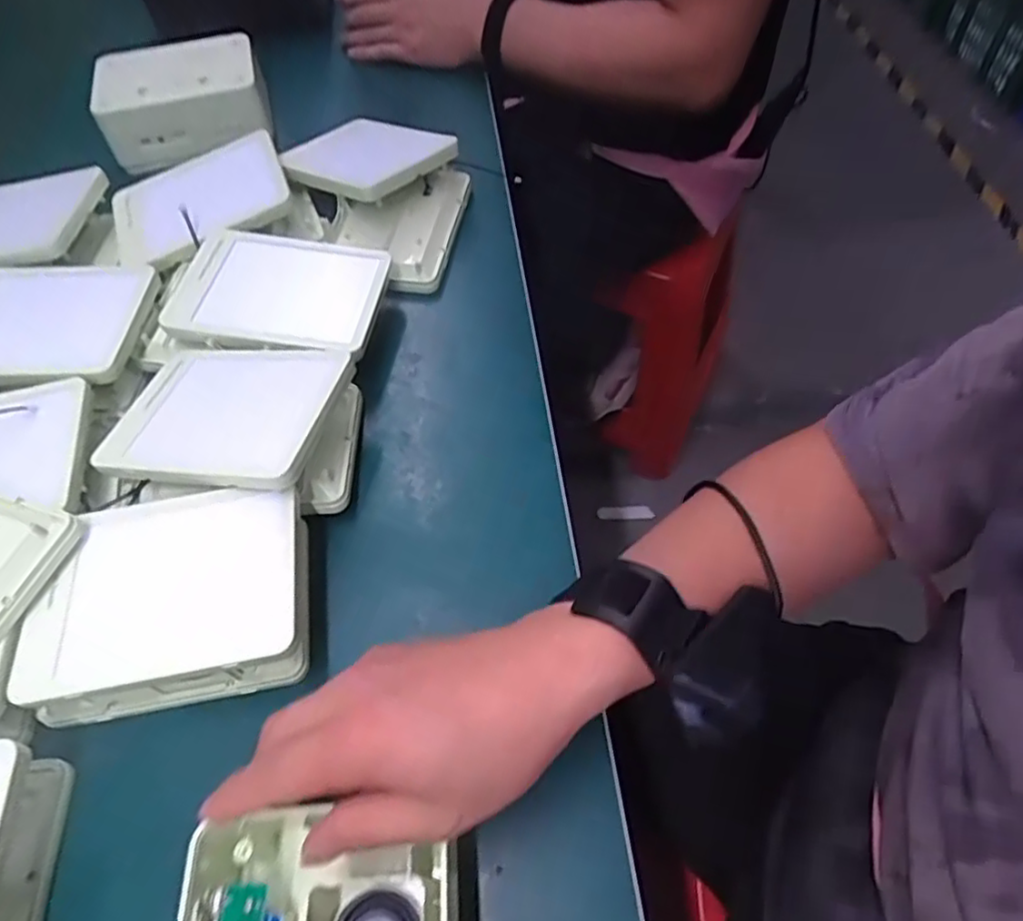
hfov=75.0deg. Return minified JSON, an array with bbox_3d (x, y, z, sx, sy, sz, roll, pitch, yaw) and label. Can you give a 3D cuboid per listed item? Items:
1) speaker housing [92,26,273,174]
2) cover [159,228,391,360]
[{"bbox_3d":[-0.301,-0.338,0.621,0.145,0.057,0.107,-12,57,-3],"label":"speaker housing"},{"bbox_3d":[-0.163,-0.119,0.469,0.135,0.014,0.105,8,56,2],"label":"cover"}]

